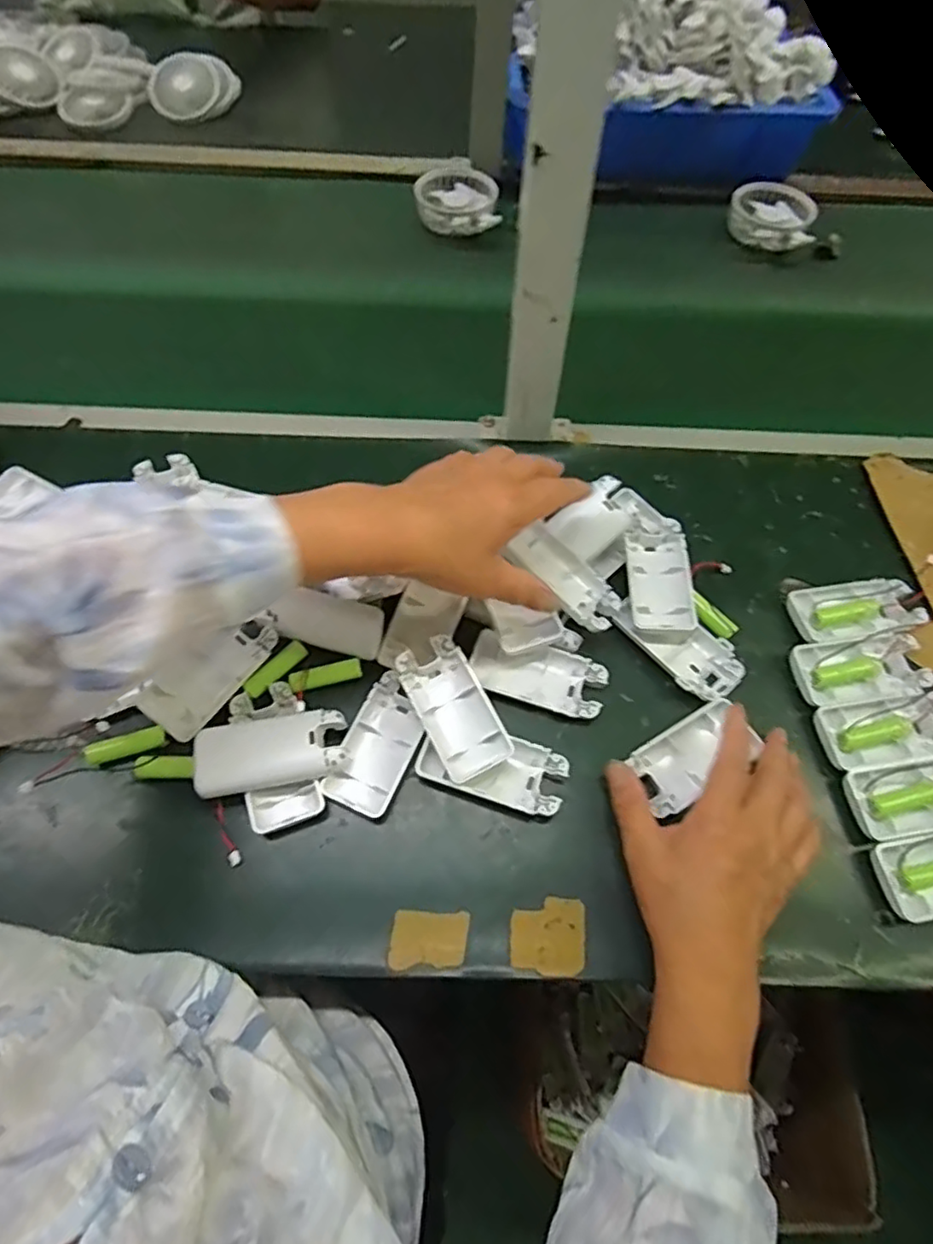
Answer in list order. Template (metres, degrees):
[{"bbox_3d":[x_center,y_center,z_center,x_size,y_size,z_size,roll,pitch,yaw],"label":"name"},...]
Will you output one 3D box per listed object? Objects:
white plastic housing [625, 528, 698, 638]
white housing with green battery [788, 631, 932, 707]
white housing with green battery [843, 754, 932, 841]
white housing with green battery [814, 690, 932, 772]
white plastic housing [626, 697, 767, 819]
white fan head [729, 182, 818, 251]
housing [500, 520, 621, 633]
[{"bbox_3d":[0.146,-0.030,0.476,0.046,0.016,0.083,1,63,-1],"label":"white plastic housing"},{"bbox_3d":[0.284,0.033,0.453,0.095,0.014,0.044,-8,63,-6],"label":"white housing with green battery"},{"bbox_3d":[0.303,0.111,0.413,0.097,0.021,0.045,-8,63,-6],"label":"white housing with green battery"},{"bbox_3d":[0.292,0.073,0.431,0.091,0.021,0.047,-9,63,-6],"label":"white housing with green battery"},{"bbox_3d":[0.151,0.091,0.423,0.083,0.020,0.045,-27,66,-15],"label":"white plastic housing"},{"bbox_3d":[0.348,-0.463,0.715,0.090,0.026,0.091,13,62,6],"label":"white fan head"},{"bbox_3d":[0.073,-0.031,0.460,0.044,0.019,0.087,-40,82,-20],"label":"housing"}]

